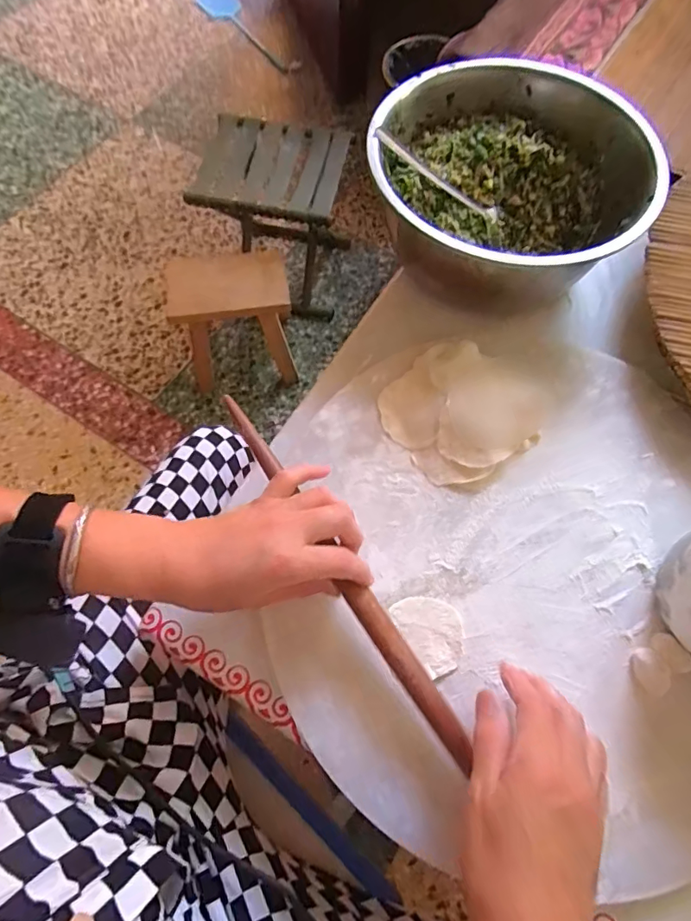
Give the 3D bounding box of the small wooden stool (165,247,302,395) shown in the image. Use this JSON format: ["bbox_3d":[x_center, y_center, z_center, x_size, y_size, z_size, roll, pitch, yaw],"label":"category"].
[{"bbox_3d":[-0.244,-0.305,1.090,0.242,0.240,0.186,-6,66,-3],"label":"small wooden stool"}]

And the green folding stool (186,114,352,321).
[{"bbox_3d":[-0.156,-0.552,1.135,0.293,0.330,0.280,10,66,4],"label":"green folding stool"}]

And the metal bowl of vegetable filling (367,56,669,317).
[{"bbox_3d":[0.156,-0.272,0.489,0.254,0.097,0.255,0,66,0],"label":"metal bowl of vegetable filling"}]

